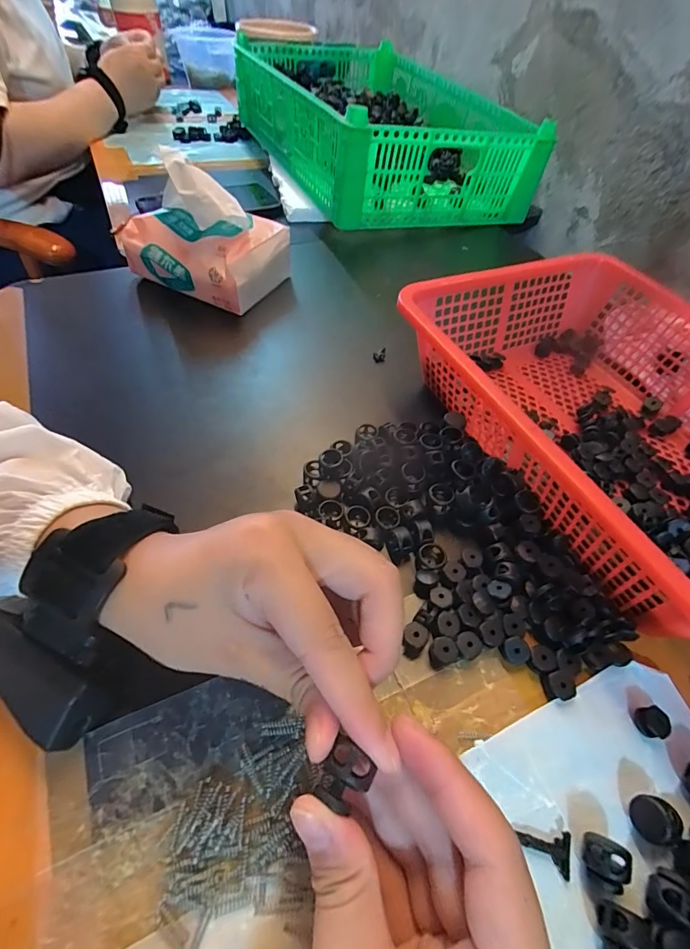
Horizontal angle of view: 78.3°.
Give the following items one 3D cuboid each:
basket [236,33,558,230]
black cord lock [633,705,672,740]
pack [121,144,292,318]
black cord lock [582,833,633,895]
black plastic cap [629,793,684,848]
[{"bbox_3d":[0.041,-0.531,0.646,0.299,0.113,0.474,-18,56,-18],"label":"basket"},{"bbox_3d":[0.151,0.122,0.208,0.011,0.009,0.014,-8,53,-11],"label":"black cord lock"},{"bbox_3d":[-0.138,-0.233,0.407,0.139,0.102,0.093,19,53,10],"label":"pack"},{"bbox_3d":[0.107,0.159,0.174,0.015,0.012,0.017,26,55,15],"label":"black cord lock"},{"bbox_3d":[0.133,0.150,0.184,0.017,0.013,0.017,1,52,-1],"label":"black plastic cap"}]

